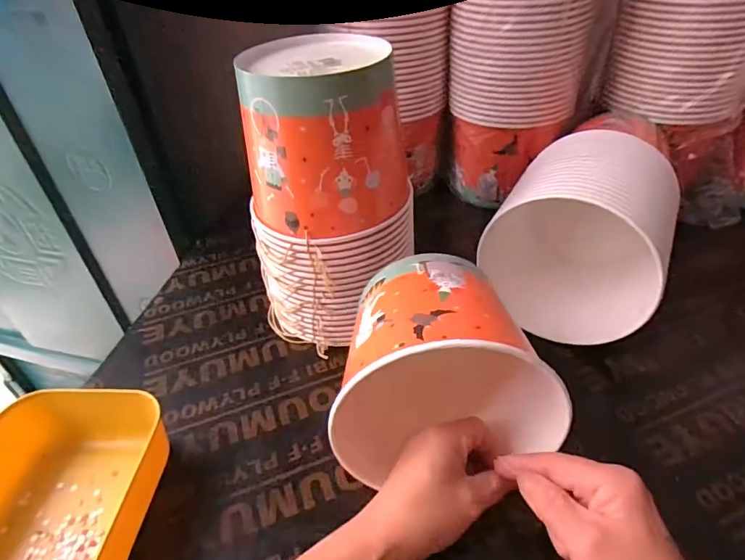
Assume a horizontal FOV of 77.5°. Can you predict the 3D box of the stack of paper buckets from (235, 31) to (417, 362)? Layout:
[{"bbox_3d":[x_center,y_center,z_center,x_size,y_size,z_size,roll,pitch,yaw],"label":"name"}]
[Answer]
[{"bbox_3d":[-0.040,-0.072,0.458,0.133,0.275,0.139,22,47,28],"label":"stack of paper buckets"}]

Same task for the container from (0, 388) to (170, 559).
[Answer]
[{"bbox_3d":[-0.240,0.171,0.352,0.141,0.058,0.198,-1,39,5],"label":"container"}]

